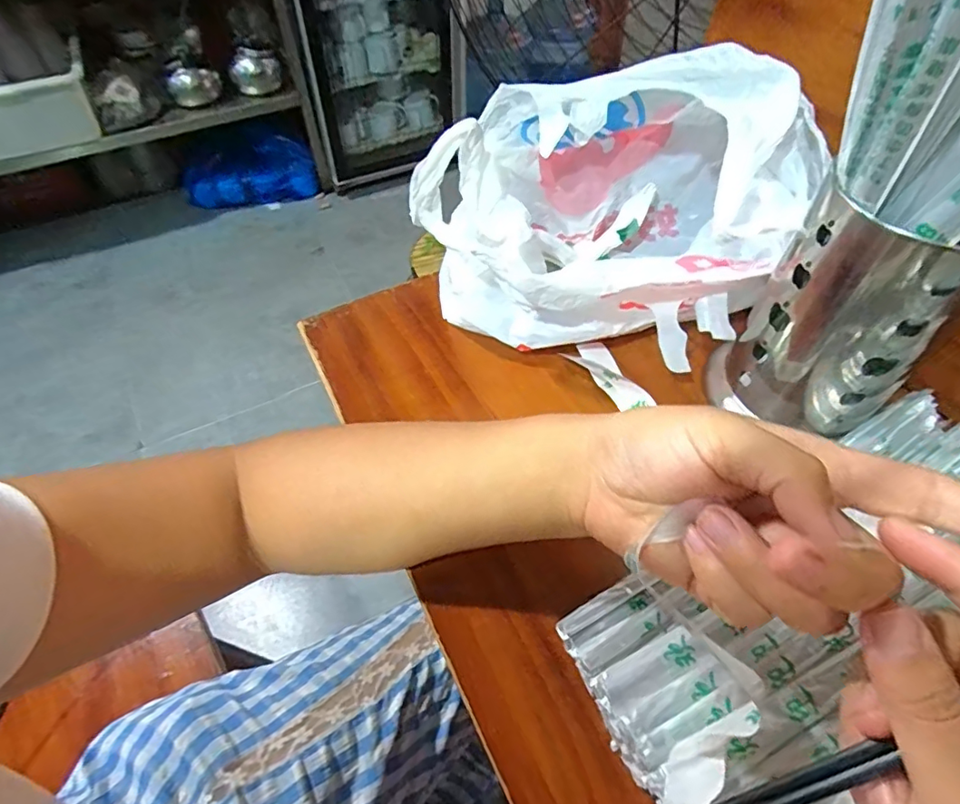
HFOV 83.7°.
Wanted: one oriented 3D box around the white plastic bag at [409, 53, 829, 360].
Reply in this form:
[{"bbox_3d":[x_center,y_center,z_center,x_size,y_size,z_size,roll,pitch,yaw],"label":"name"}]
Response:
[{"bbox_3d":[0.088,-0.140,0.384,0.257,0.151,0.159,-8,54,-6],"label":"white plastic bag"}]

